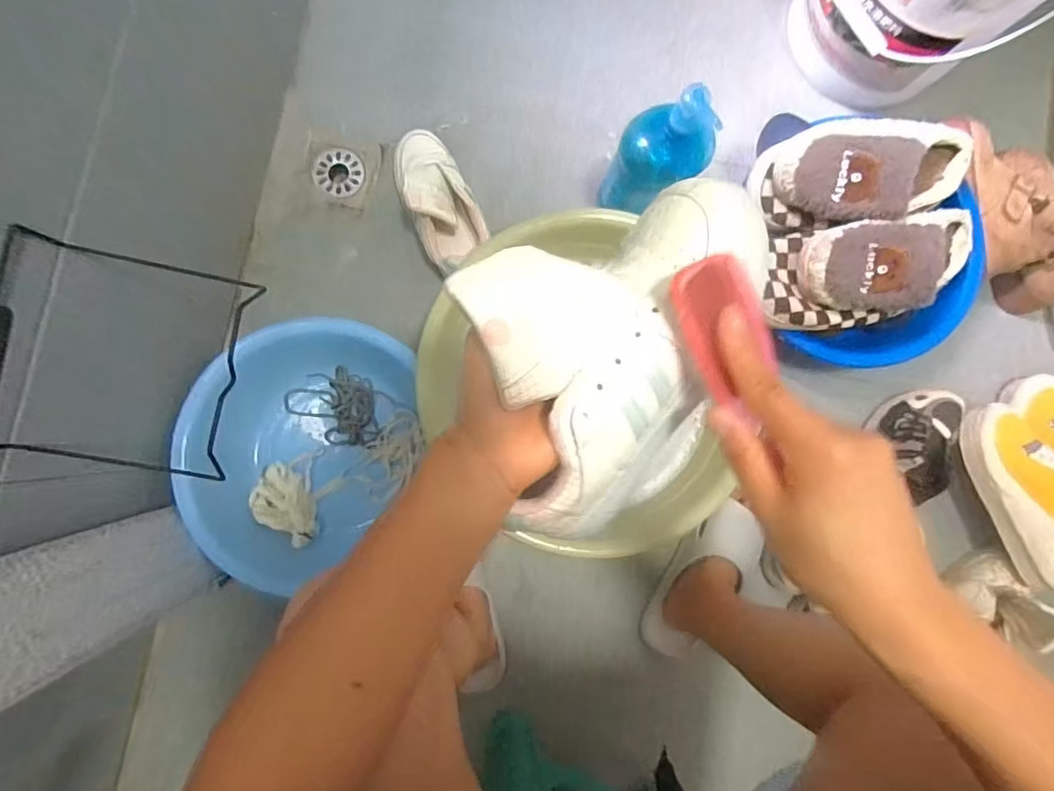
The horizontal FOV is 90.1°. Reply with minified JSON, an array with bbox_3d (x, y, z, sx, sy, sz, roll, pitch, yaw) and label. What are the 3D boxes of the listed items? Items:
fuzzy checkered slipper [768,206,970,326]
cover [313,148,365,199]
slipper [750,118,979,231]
[{"bbox_3d":[0.430,-0.158,0.649,0.303,0.072,0.123,-9,86,-5],"label":"fuzzy checkered slipper"},{"bbox_3d":[-0.278,-0.330,0.781,0.069,0.010,0.075,-11,87,-5],"label":"cover"},{"bbox_3d":[0.425,-0.280,0.662,0.259,0.086,0.133,-16,87,-5],"label":"slipper"}]

